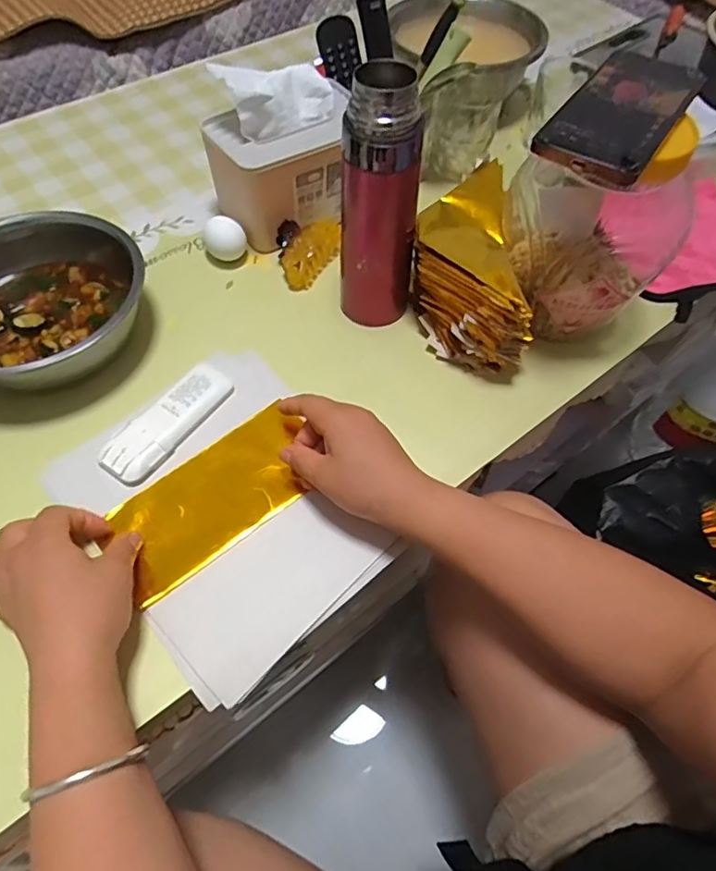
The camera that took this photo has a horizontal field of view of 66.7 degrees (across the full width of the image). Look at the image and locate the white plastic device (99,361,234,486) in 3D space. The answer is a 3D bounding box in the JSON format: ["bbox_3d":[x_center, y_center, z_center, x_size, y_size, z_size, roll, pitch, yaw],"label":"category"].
[{"bbox_3d":[-0.161,-0.013,0.466,0.045,0.010,0.127,33,63,17],"label":"white plastic device"}]

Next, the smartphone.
[{"bbox_3d":[0.191,-0.235,0.390,0.075,0.012,0.153,32,63,17],"label":"smartphone"}]

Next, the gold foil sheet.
[{"bbox_3d":[-0.111,0.047,0.437,0.170,0.010,0.090,-36,66,-21],"label":"gold foil sheet"}]

